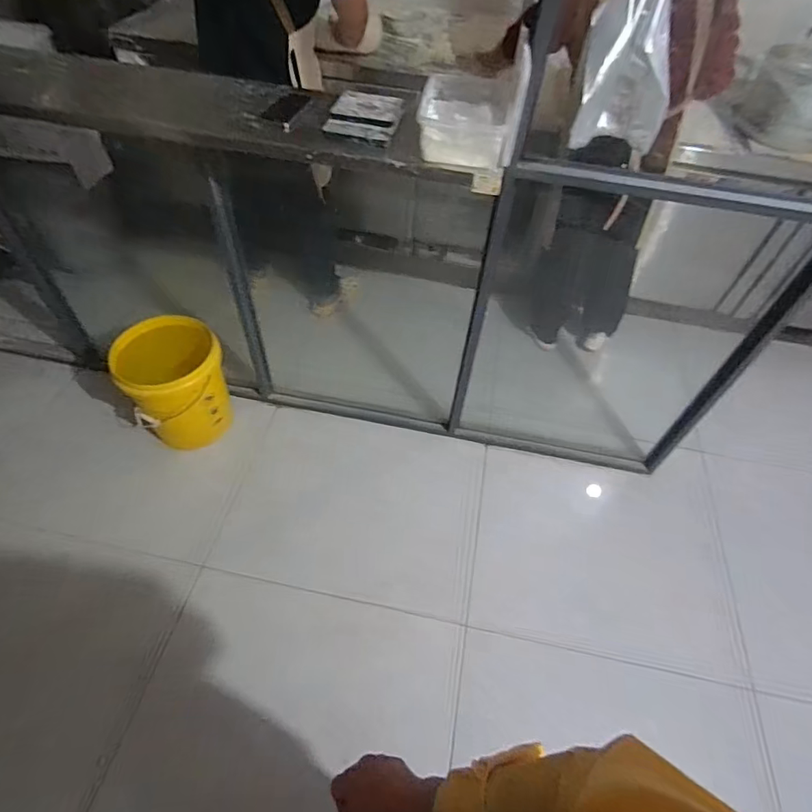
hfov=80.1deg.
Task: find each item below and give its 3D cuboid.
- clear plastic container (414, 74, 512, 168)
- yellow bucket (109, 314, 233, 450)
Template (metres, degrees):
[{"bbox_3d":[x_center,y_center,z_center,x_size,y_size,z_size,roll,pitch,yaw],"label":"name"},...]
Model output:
[{"bbox_3d":[0.117,-0.577,0.965,0.164,0.083,0.222,10,52,3],"label":"clear plastic container"},{"bbox_3d":[-0.766,-0.049,1.657,0.318,0.403,0.322,-23,57,-21],"label":"yellow bucket"}]

